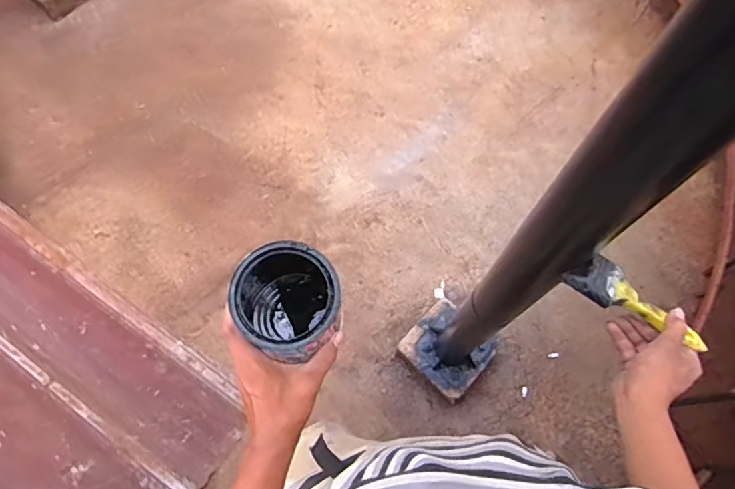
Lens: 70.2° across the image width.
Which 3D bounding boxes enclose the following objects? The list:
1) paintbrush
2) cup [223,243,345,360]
[{"bbox_3d":[0.329,0.064,0.641,0.180,0.027,0.064,31,69,3],"label":"paintbrush"},{"bbox_3d":[-0.087,0.069,0.570,0.112,0.125,0.104,38,70,13],"label":"cup"}]

